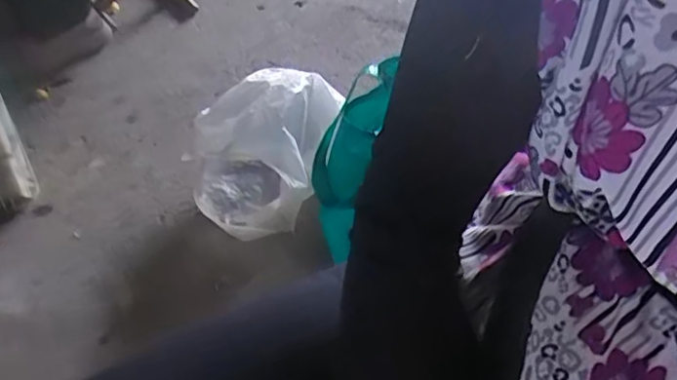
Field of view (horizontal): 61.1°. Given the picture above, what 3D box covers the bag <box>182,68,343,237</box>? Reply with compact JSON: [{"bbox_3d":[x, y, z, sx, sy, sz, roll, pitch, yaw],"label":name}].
[{"bbox_3d":[-0.132,-0.071,0.946,0.215,0.158,0.277,13,46,6],"label":"bag"}]

